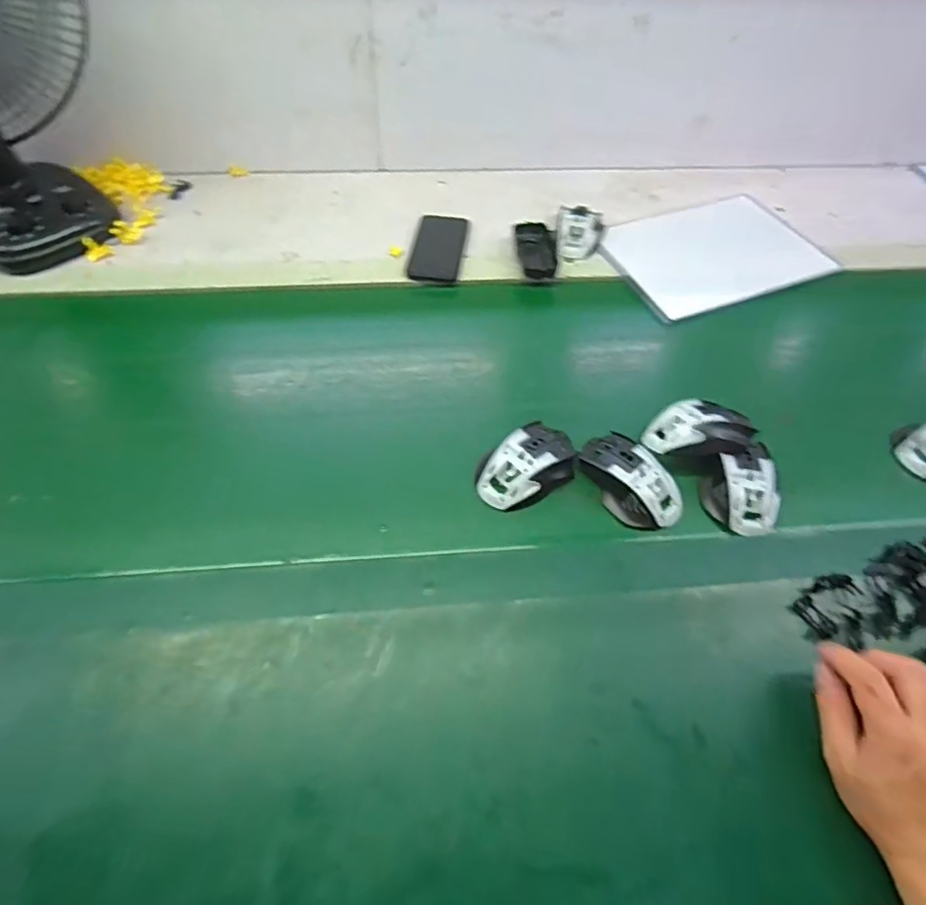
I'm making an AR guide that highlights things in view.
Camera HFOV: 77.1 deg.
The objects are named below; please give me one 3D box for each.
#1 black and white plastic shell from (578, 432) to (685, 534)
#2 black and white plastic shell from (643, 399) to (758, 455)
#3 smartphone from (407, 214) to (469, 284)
[{"bbox_3d":[0.177,0.026,0.609,0.069,0.036,0.119,-27,61,-19],"label":"black and white plastic shell"},{"bbox_3d":[0.257,-0.028,0.626,0.111,0.034,0.068,5,54,0],"label":"black and white plastic shell"},{"bbox_3d":[-0.034,-0.297,0.834,0.070,0.011,0.148,8,55,2],"label":"smartphone"}]

